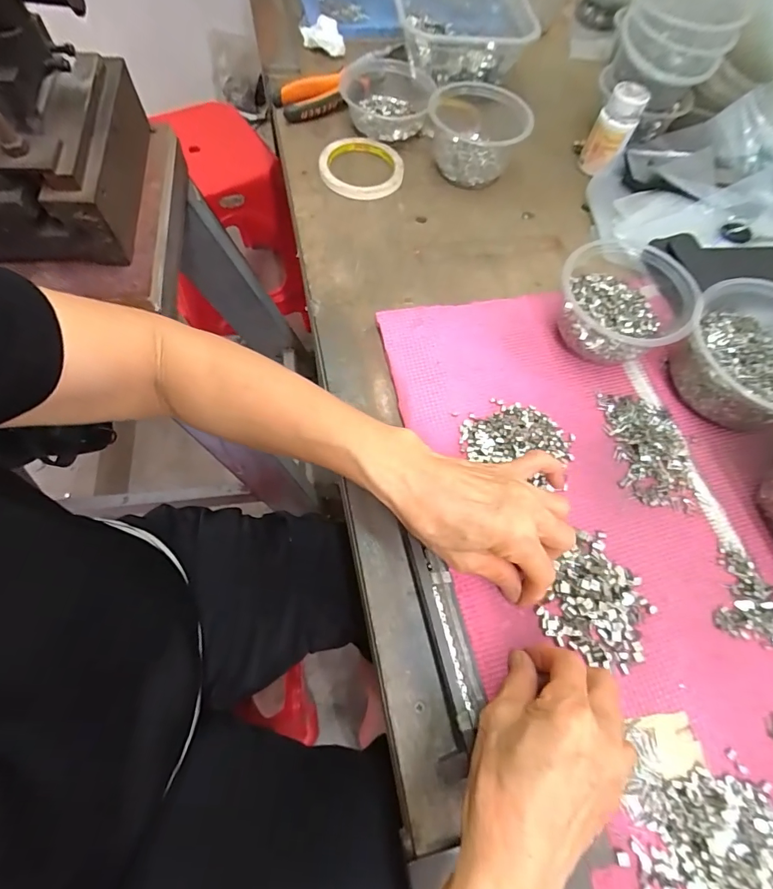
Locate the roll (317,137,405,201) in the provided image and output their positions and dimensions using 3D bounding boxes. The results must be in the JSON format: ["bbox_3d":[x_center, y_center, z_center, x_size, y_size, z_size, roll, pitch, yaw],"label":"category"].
[{"bbox_3d":[-0.027,-0.328,0.501,0.094,0.017,0.097,1,66,-2],"label":"roll"}]

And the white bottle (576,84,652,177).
[{"bbox_3d":[0.266,-0.372,0.506,0.047,0.079,0.045,26,68,9],"label":"white bottle"}]

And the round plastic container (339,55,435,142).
[{"bbox_3d":[-0.001,-0.435,0.536,0.111,0.047,0.121,1,66,-2],"label":"round plastic container"}]

